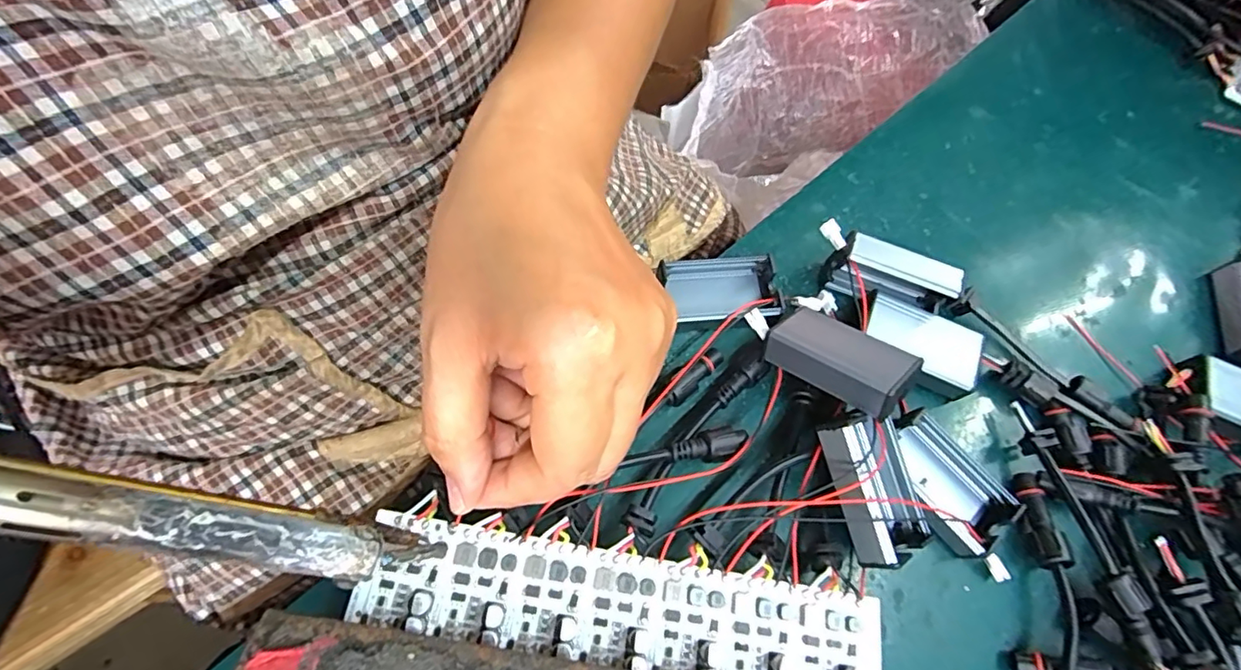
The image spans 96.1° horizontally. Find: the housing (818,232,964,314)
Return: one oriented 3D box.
[{"bbox_3d":[0.119,-0.025,0.249,0.052,0.033,0.013,24,61,6],"label":"housing"}]

